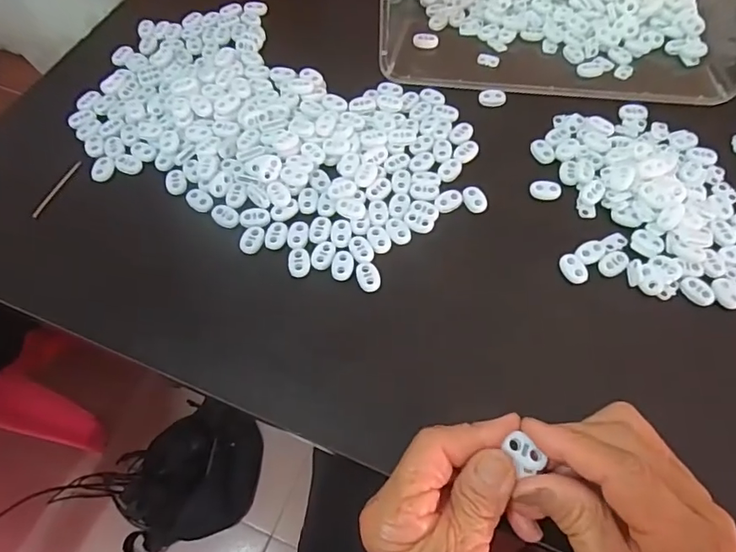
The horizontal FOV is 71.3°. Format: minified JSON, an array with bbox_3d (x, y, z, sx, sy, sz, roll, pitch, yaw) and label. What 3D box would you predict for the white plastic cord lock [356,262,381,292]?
[{"bbox_3d":[0.000,0.000,0.358,0.016,0.004,0.023,-13,62,-6],"label":"white plastic cord lock"}]

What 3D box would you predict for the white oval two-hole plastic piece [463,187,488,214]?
[{"bbox_3d":[0.081,-0.057,0.387,0.017,0.004,0.022,-20,63,-10],"label":"white oval two-hole plastic piece"}]

